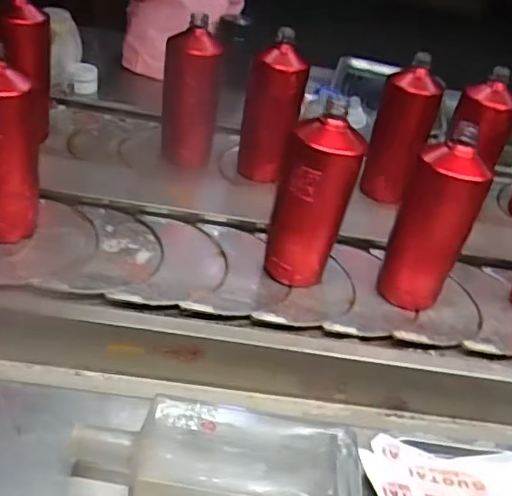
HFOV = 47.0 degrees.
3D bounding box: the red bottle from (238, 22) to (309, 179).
[{"bbox_3d":[0.025,-0.200,0.868,0.084,0.201,0.068,9,38,1],"label":"red bottle"}]

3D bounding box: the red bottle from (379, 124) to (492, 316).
[{"bbox_3d":[0.199,-0.029,0.670,0.073,0.204,0.071,-10,42,-22],"label":"red bottle"}]

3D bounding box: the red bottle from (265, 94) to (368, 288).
[{"bbox_3d":[0.060,-0.049,0.657,0.074,0.197,0.078,-18,45,-29],"label":"red bottle"}]

